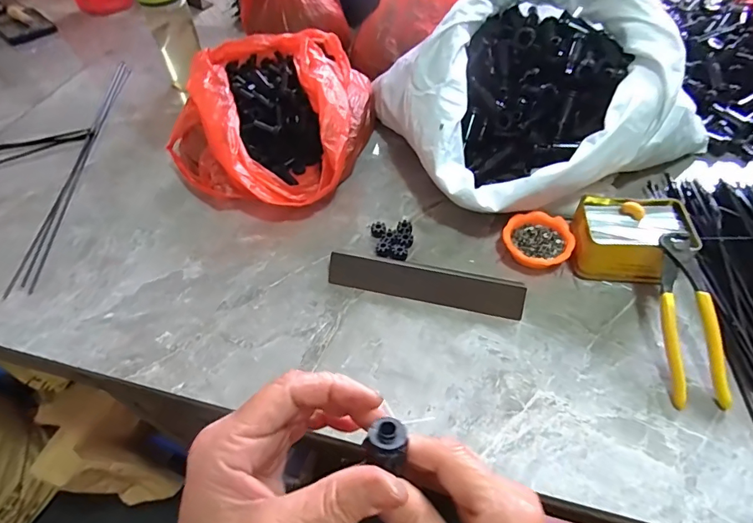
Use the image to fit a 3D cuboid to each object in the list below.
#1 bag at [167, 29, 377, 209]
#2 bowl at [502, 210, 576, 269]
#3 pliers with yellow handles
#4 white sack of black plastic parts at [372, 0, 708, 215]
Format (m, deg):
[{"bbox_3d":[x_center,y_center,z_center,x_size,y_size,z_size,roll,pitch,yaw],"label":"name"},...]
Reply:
[{"bbox_3d":[-0.148,-0.208,0.642,0.256,0.104,0.279,13,54,14],"label":"bag"},{"bbox_3d":[0.183,-0.023,0.511,0.072,0.025,0.069,-2,52,3],"label":"bowl"},{"bbox_3d":[0.294,0.052,0.420,0.048,0.013,0.161,0,76,4],"label":"pliers with yellow handles"},{"bbox_3d":[0.209,-0.232,0.575,0.355,0.144,0.305,-18,53,-10],"label":"white sack of black plastic parts"}]

